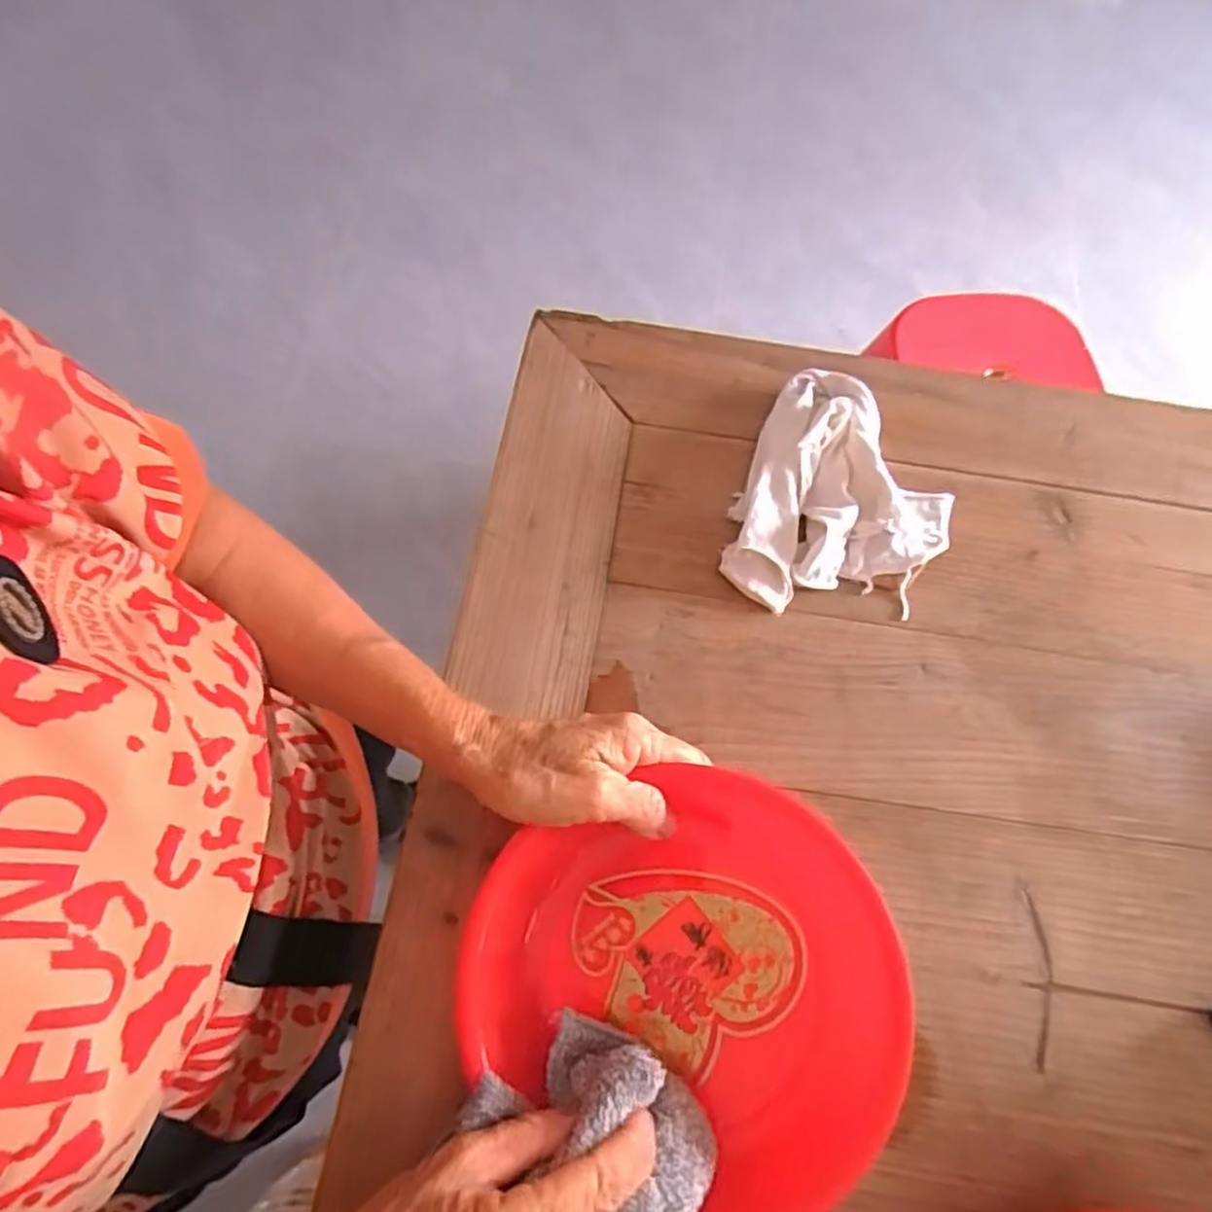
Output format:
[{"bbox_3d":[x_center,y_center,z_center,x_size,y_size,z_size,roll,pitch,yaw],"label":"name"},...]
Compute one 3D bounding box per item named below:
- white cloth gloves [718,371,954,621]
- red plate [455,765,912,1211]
[{"bbox_3d":[0.148,-0.066,0.457,0.128,0.036,0.163,24,69,7],"label":"white cloth gloves"},{"bbox_3d":[0.036,0.164,0.337,0.188,0.061,0.165,33,70,11],"label":"red plate"}]

